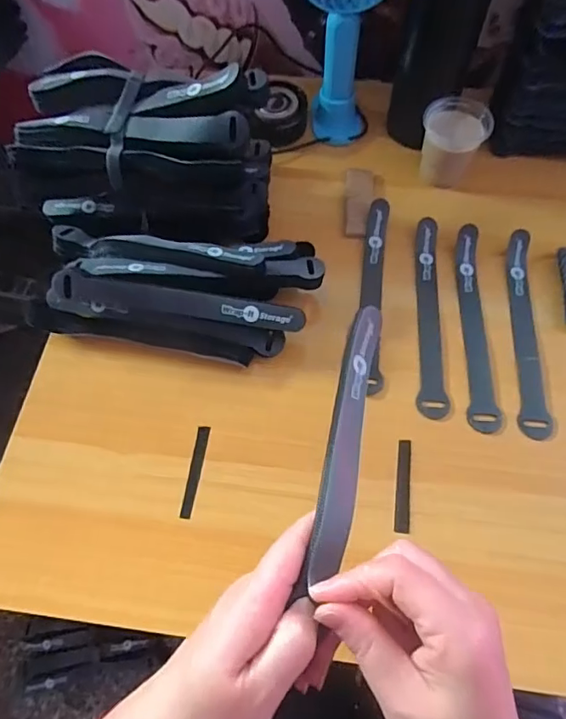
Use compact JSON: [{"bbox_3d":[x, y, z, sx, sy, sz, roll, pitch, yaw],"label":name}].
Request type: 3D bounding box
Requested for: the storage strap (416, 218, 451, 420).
[{"bbox_3d":[0.138,-0.046,0.458,0.025,0.007,0.211,6,62,3],"label":"storage strap"}]

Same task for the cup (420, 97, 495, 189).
[{"bbox_3d":[0.169,-0.218,0.501,0.065,0.062,0.063,0,62,0],"label":"cup"}]

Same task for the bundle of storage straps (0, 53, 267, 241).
[{"bbox_3d":[-0.123,-0.189,0.460,0.218,0.126,0.122,8,62,4],"label":"bundle of storage straps"}]

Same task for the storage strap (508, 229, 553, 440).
[{"bbox_3d":[0.221,-0.030,0.447,0.025,0.010,0.209,5,63,10],"label":"storage strap"}]

